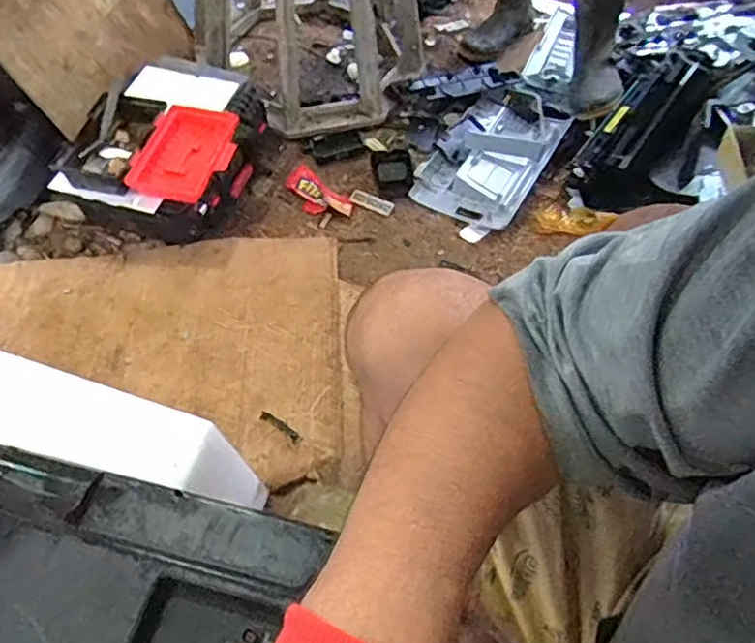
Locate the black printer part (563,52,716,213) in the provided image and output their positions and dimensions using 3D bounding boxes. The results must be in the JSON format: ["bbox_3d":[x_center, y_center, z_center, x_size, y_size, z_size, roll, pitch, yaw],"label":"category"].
[{"bbox_3d":[0.521,-0.381,1.251,0.151,0.107,0.332,35,88,21],"label":"black printer part"}]

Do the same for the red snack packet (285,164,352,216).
[{"bbox_3d":[-0.119,-0.249,1.250,0.146,0.028,0.072,32,62,20],"label":"red snack packet"}]

